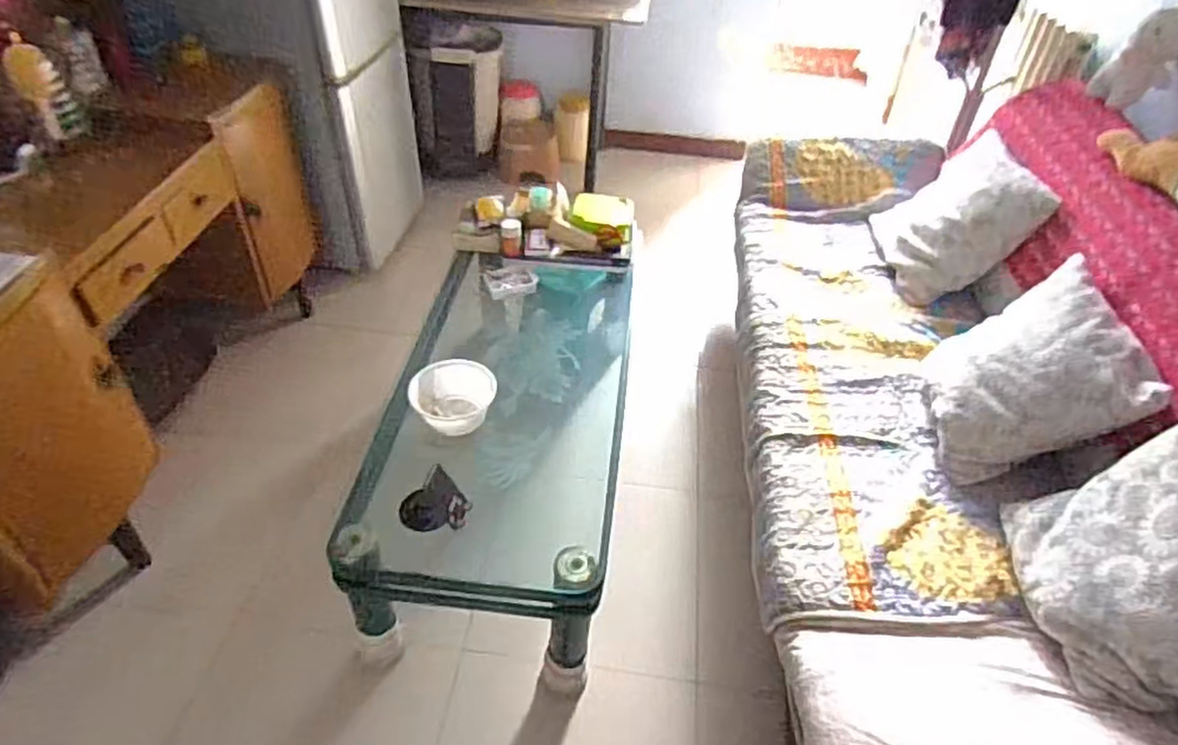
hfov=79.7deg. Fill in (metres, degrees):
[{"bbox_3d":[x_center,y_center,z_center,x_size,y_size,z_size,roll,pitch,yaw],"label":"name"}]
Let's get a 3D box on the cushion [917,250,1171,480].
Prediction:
[{"bbox_3d":[0.885,-0.009,1.464,0.131,0.399,0.406,37,39,-23],"label":"cushion"}]

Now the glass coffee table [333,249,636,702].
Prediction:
[{"bbox_3d":[-0.187,0.087,1.692,0.518,0.424,1.104,4,42,0],"label":"glass coffee table"}]

